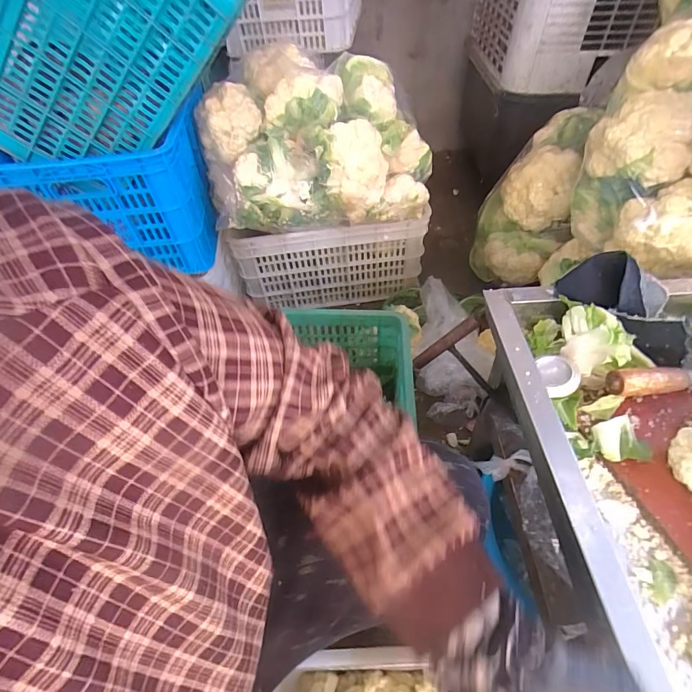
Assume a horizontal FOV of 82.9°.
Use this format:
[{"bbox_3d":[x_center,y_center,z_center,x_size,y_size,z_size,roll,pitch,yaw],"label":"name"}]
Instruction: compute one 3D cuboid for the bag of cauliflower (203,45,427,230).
[{"bbox_3d":[-0.046,-0.463,0.905,0.516,0.288,0.316,-15,51,-9],"label":"bag of cauliflower"}]

